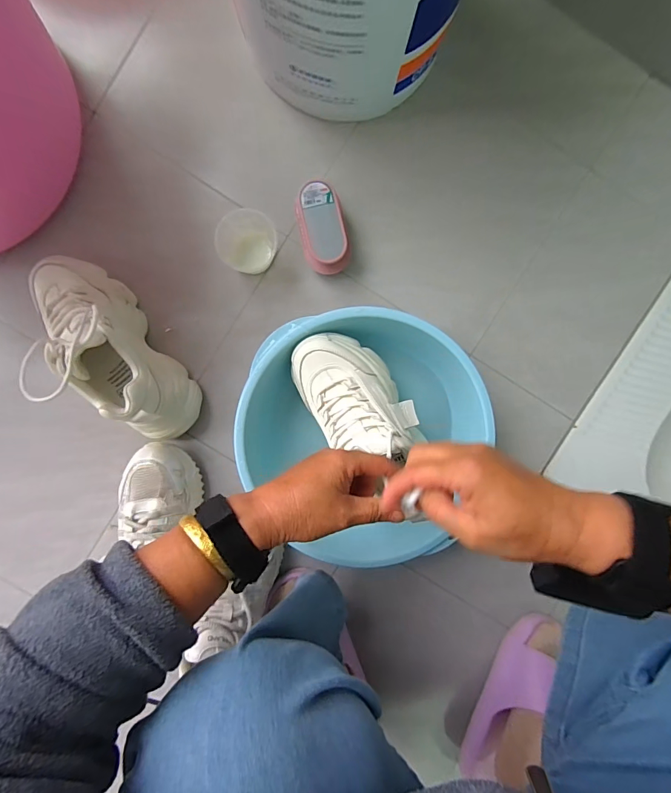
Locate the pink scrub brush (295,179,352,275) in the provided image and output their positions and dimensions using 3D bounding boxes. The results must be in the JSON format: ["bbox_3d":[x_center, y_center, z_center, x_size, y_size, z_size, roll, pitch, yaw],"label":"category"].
[{"bbox_3d":[-0.015,-0.212,0.504,0.060,0.051,0.111,-14,93,-1],"label":"pink scrub brush"}]

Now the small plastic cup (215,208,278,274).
[{"bbox_3d":[-0.111,-0.195,0.503,0.067,0.053,0.072,0,93,-2],"label":"small plastic cup"}]

